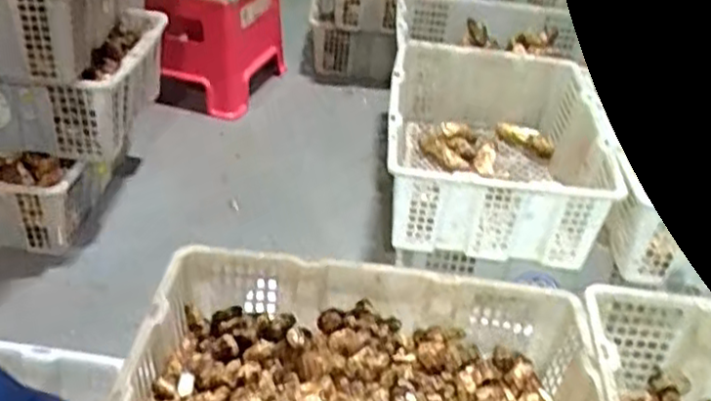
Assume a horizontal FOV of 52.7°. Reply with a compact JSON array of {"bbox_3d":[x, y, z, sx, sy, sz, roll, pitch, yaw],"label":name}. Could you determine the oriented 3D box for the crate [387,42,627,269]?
[{"bbox_3d":[0.231,-0.111,1.289,0.337,0.171,0.518,8,35,1],"label":"crate"}]

